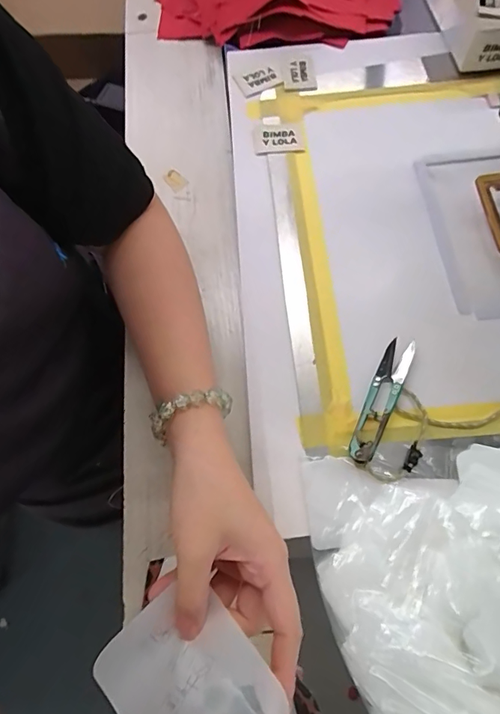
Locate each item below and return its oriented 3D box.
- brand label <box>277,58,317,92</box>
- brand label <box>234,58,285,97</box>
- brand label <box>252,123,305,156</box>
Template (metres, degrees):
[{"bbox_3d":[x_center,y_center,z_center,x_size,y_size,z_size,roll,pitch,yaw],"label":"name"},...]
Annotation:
[{"bbox_3d":[0.051,-0.304,0.457,0.036,0.004,0.042,-8,82,-4],"label":"brand label"},{"bbox_3d":[0.008,-0.299,0.457,0.043,0.004,0.041,-30,73,-7],"label":"brand label"},{"bbox_3d":[0.029,-0.220,0.429,0.050,0.004,0.039,-4,72,1],"label":"brand label"}]

